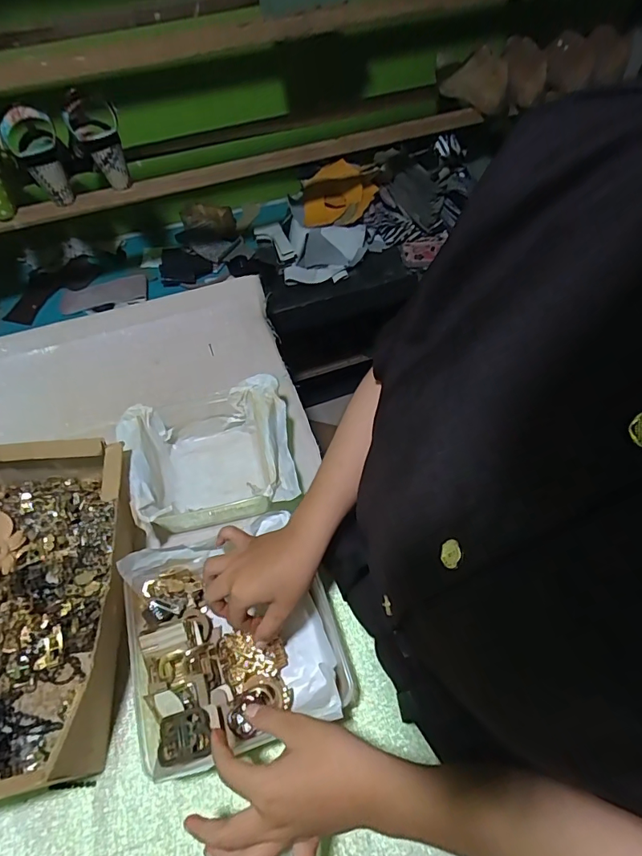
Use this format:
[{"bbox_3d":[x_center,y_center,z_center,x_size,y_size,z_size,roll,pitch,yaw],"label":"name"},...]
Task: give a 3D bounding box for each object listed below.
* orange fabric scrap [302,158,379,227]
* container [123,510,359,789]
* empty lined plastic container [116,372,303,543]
[{"bbox_3d":[0.041,-0.549,1.033,0.169,0.067,0.171,-5,56,0],"label":"orange fabric scrap"},{"bbox_3d":[-0.088,0.213,0.461,0.204,0.083,0.199,-14,57,-11],"label":"container"},{"bbox_3d":[-0.136,0.041,0.578,0.204,0.077,0.171,-16,56,-9],"label":"empty lined plastic container"}]

